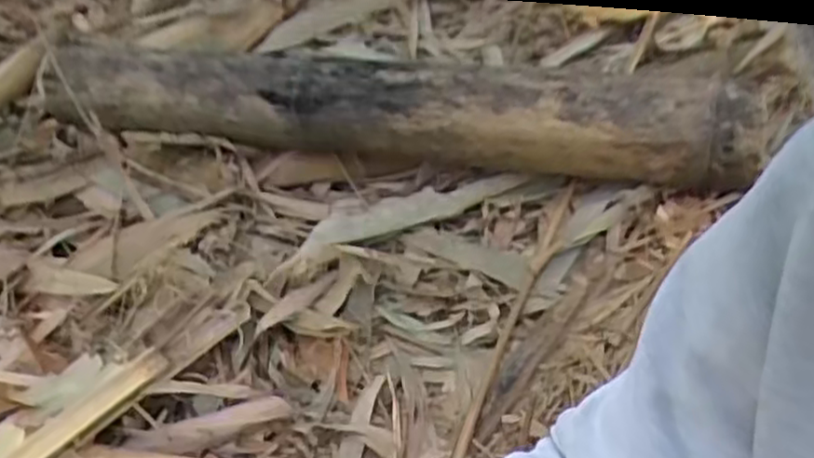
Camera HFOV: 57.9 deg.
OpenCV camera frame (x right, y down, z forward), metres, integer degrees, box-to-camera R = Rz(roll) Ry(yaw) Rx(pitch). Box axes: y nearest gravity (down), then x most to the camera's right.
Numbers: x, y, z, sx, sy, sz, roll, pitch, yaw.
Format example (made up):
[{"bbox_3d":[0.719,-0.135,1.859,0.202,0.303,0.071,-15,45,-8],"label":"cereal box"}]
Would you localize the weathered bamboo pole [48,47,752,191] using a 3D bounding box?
[{"bbox_3d":[-0.056,-0.152,0.894,0.843,0.126,0.126,7,42,13],"label":"weathered bamboo pole"}]

